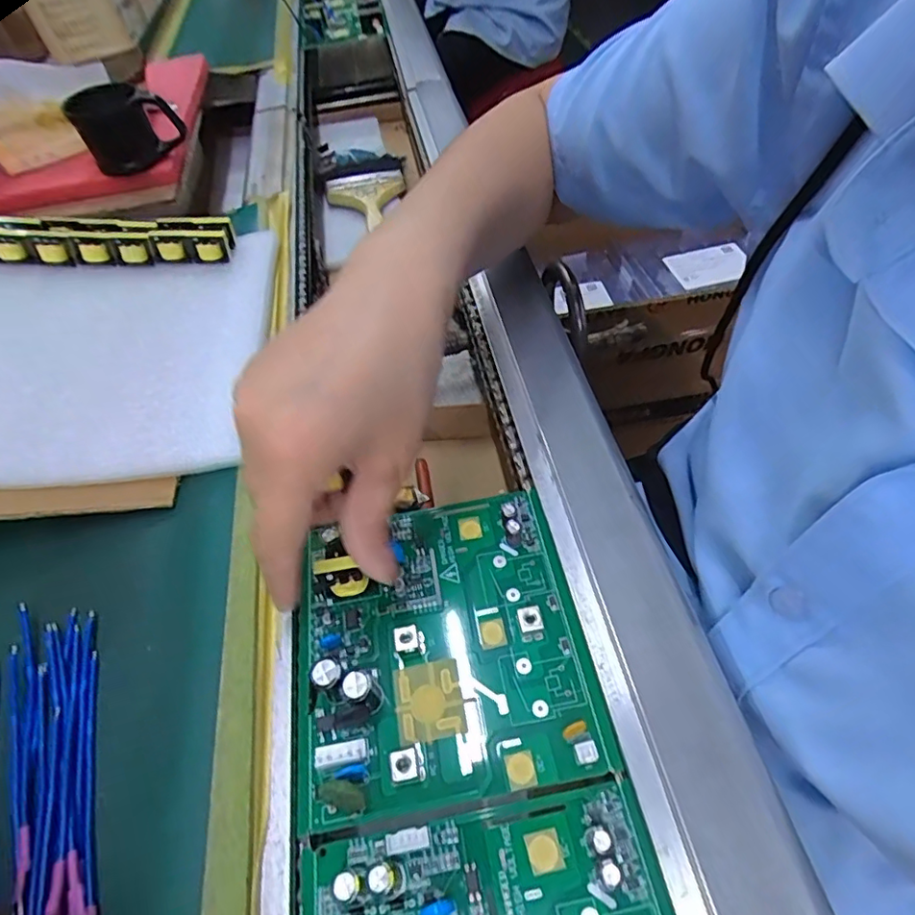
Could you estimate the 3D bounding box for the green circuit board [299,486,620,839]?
[{"bbox_3d":[-0.009,0.074,0.242,0.119,0.027,0.128,-8,48,-4],"label":"green circuit board"}]

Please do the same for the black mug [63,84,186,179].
[{"bbox_3d":[-0.273,-0.273,0.463,0.078,0.058,0.054,-28,55,-15],"label":"black mug"}]

